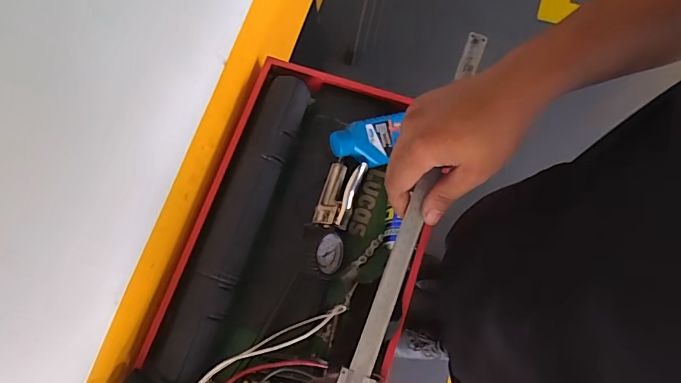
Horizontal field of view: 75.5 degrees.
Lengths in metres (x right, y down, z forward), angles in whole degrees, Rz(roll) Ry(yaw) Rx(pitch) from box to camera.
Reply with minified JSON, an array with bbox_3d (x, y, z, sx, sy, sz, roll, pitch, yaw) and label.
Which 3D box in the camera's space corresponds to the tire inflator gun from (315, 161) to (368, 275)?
[{"bbox_3d":[-0.003,0.003,0.673,0.058,0.041,0.107,20,76,7],"label":"tire inflator gun"}]

